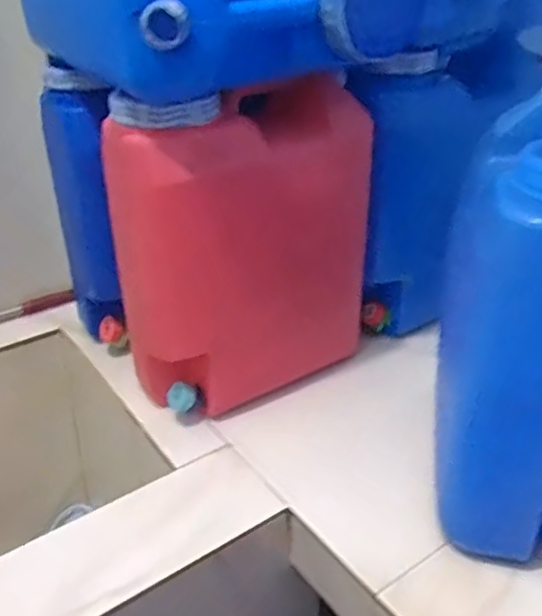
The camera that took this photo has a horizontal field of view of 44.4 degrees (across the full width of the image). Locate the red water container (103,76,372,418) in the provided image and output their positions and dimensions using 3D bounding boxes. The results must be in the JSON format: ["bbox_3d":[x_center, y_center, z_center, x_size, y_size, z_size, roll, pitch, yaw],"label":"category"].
[{"bbox_3d":[-0.029,-0.074,0.854,0.305,0.362,0.149,-21,36,-28],"label":"red water container"}]

